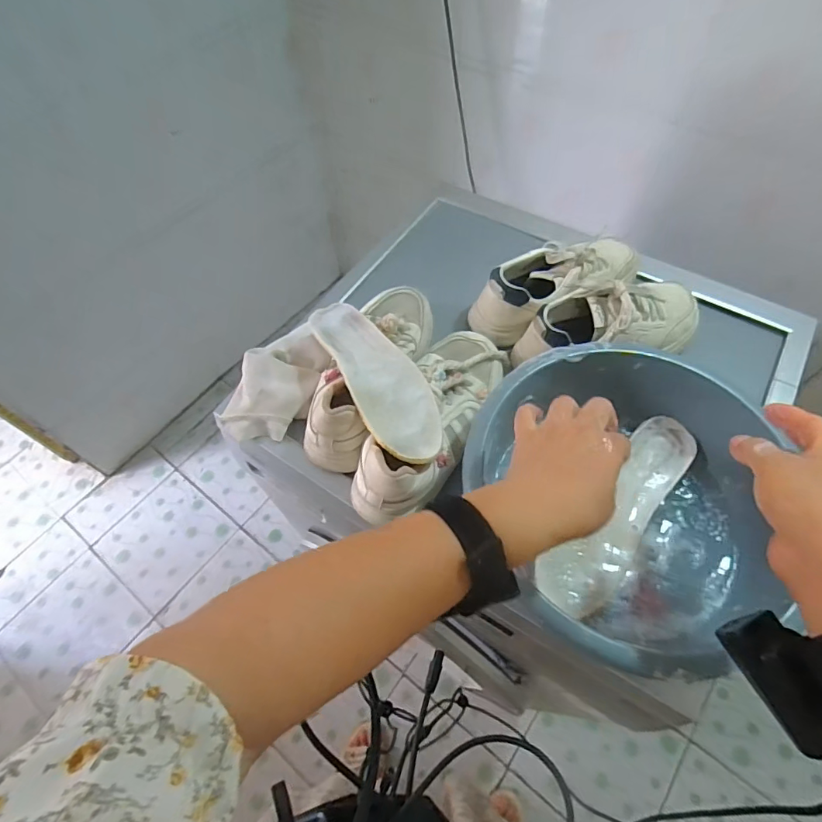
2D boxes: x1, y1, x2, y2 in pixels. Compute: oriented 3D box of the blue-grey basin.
[{"bbox_3d":[0.211,0.066,0.463,0.307,0.096,0.286,4,59,5],"label":"blue-grey basin"}]

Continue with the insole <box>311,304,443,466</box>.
[{"bbox_3d":[-0.036,-0.042,0.521,0.079,0.018,0.234,-17,55,-20],"label":"insole"}]

